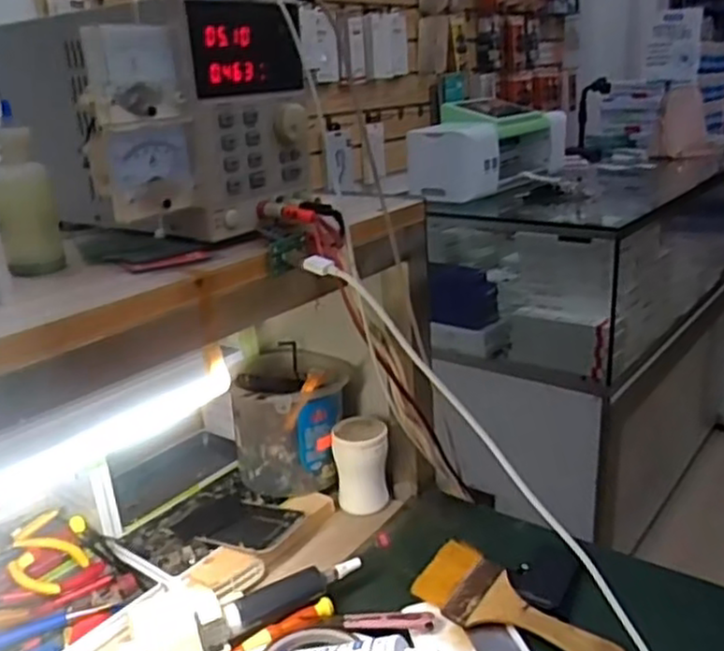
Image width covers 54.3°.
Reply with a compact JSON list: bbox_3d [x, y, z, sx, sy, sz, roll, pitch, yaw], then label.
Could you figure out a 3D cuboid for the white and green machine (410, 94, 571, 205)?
[{"bbox_3d":[0.278,-0.385,1.531,0.171,0.155,0.429,11,24,35],"label":"white and green machine"}]

